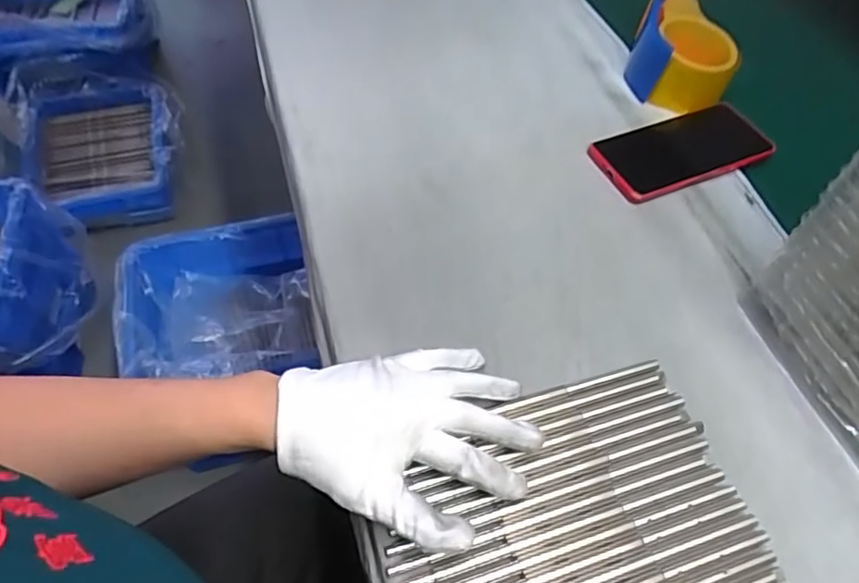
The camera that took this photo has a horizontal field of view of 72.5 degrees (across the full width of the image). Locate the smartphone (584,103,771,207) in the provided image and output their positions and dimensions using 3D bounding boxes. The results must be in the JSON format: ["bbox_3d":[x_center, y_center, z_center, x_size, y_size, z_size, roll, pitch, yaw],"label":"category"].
[{"bbox_3d":[0.234,-0.132,0.542,0.170,0.014,0.078,-18,58,-16],"label":"smartphone"}]

